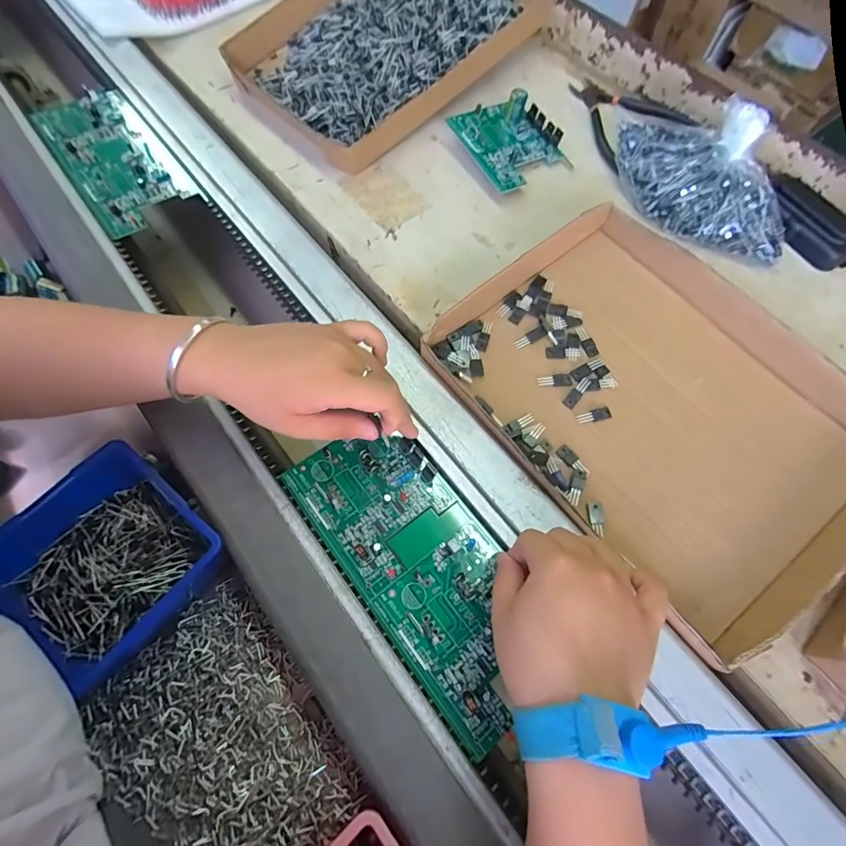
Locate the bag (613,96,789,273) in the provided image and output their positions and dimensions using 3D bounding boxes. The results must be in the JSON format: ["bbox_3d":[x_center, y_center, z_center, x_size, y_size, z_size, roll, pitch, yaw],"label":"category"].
[{"bbox_3d":[0.260,-0.222,0.408,0.180,0.068,0.085,30,74,10],"label":"bag"}]

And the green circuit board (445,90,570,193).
[{"bbox_3d":[0.092,-0.293,0.458,0.097,0.030,0.106,-26,69,-11],"label":"green circuit board"}]

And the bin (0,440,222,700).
[{"bbox_3d":[-0.213,0.101,0.300,0.124,0.049,0.129,38,75,12],"label":"bin"}]

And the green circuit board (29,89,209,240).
[{"bbox_3d":[-0.318,-0.275,0.453,0.095,0.008,0.215,-34,71,-20],"label":"green circuit board"}]

